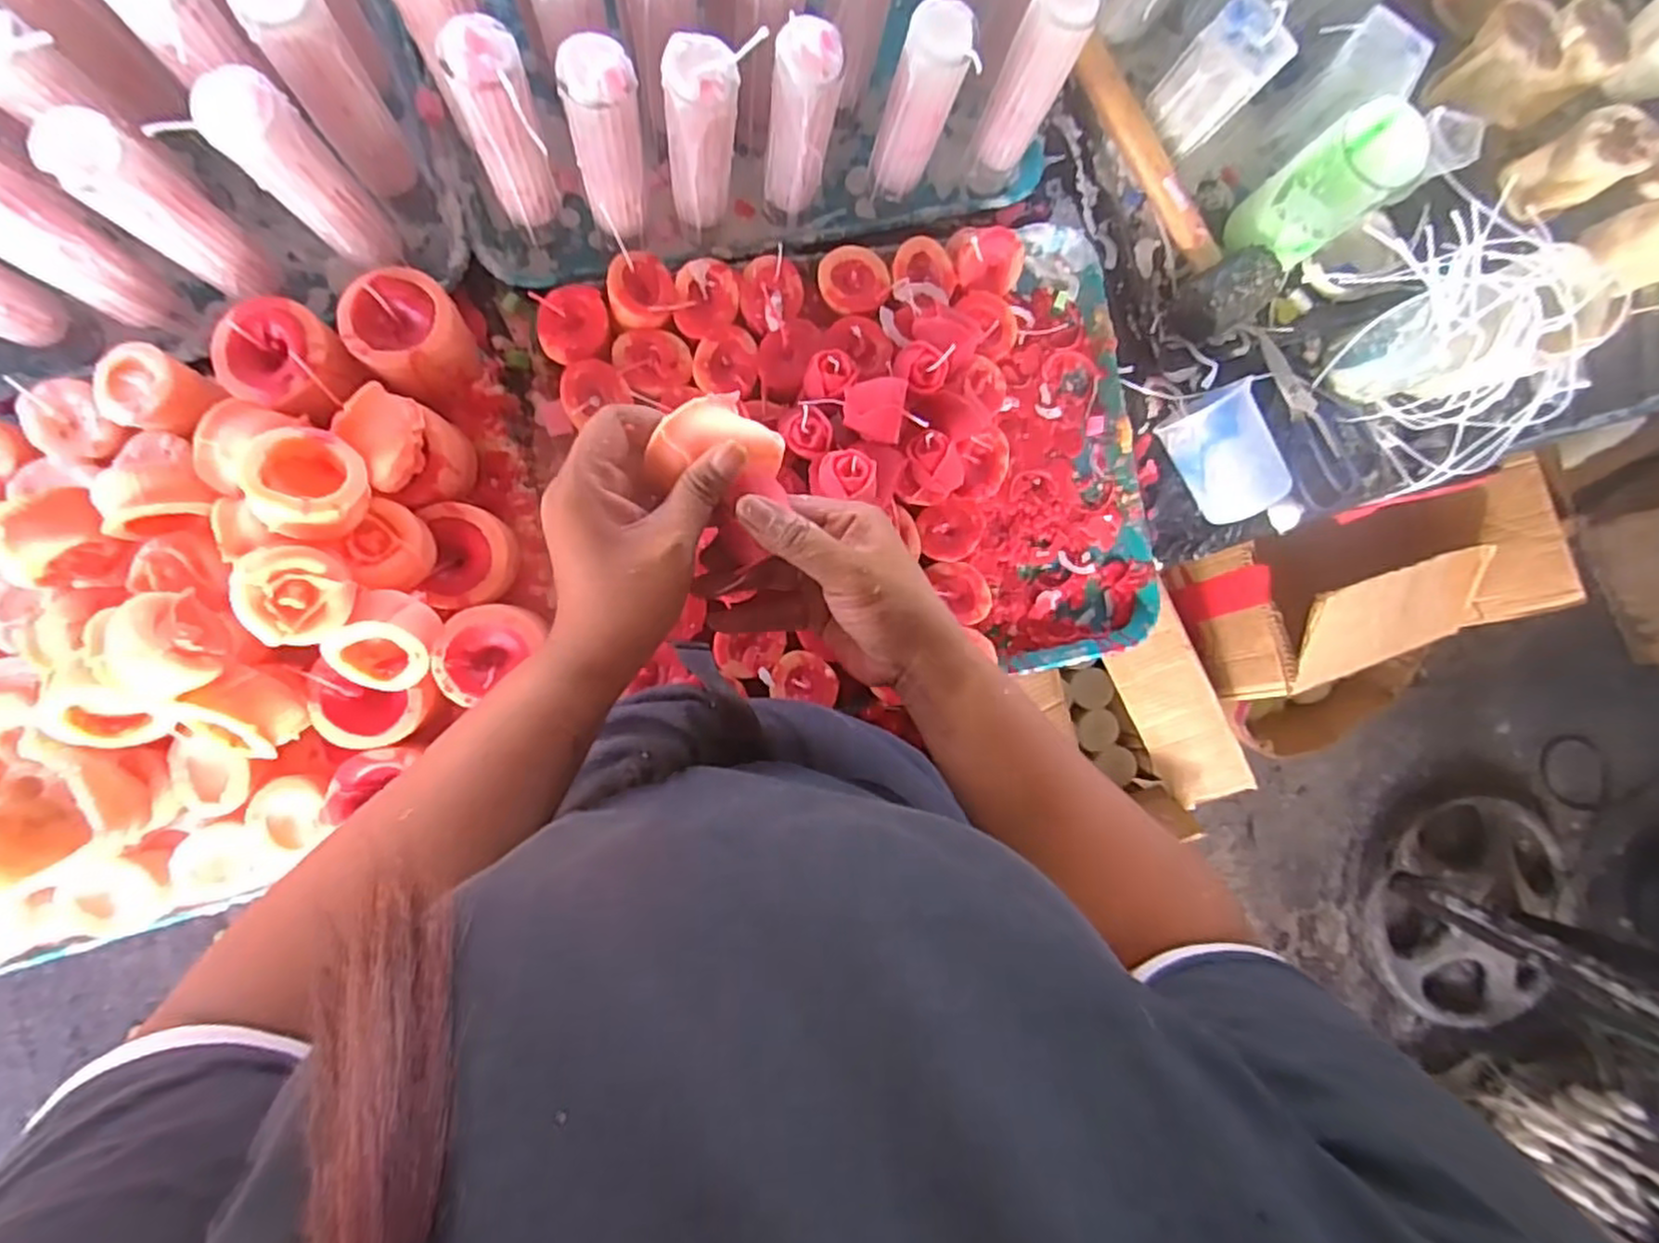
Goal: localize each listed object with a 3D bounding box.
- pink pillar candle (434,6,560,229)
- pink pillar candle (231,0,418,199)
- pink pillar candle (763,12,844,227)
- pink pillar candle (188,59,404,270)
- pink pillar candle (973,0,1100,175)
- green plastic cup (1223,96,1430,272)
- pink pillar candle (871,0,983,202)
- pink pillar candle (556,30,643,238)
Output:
[{"bbox_3d":[-0.192,-0.291,0.443,0.043,0.137,0.039,-15,91,-9],"label":"pink pillar candle"},{"bbox_3d":[-0.292,-0.315,0.436,0.044,0.139,0.043,-30,94,-8],"label":"pink pillar candle"},{"bbox_3d":[-0.020,-0.320,0.487,0.041,0.167,0.036,16,87,-9],"label":"pink pillar candle"},{"bbox_3d":[-0.302,-0.255,0.427,0.044,0.145,0.034,-40,95,-8],"label":"pink pillar candle"},{"bbox_3d":[0.133,-0.366,0.494,0.043,0.130,0.036,31,84,-8],"label":"pink pillar candle"},{"bbox_3d":[0.374,-0.327,0.560,0.065,0.128,0.068,0,89,-9],"label":"green plastic cup"},{"bbox_3d":[0.058,-0.341,0.488,0.041,0.140,0.035,19,86,-8],"label":"pink pillar candle"},{"bbox_3d":[-0.136,-0.293,0.453,0.042,0.126,0.045,-3,90,-9],"label":"pink pillar candle"}]

